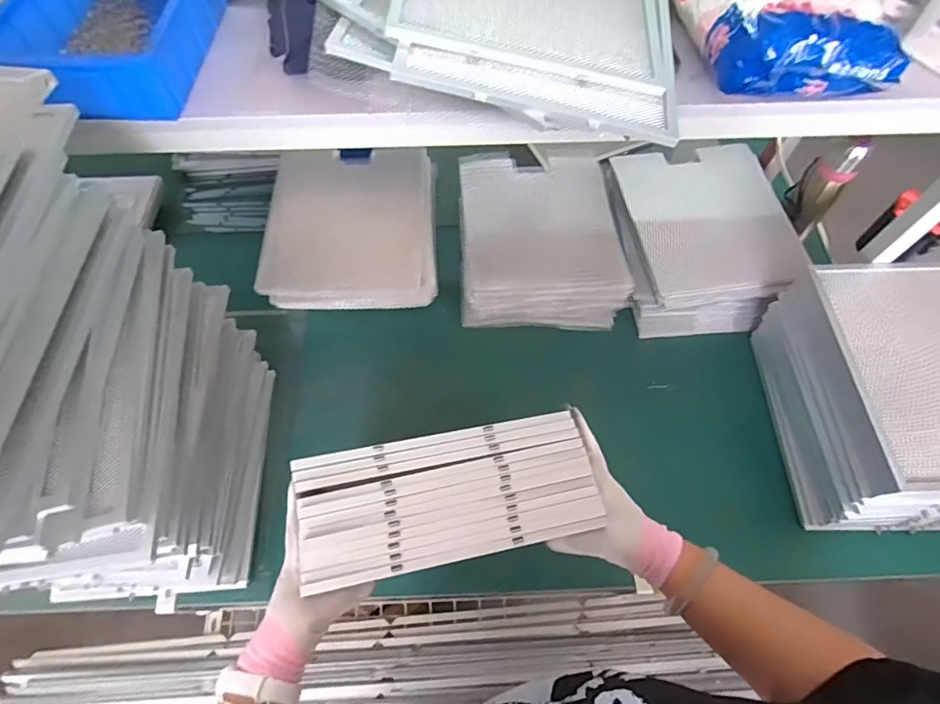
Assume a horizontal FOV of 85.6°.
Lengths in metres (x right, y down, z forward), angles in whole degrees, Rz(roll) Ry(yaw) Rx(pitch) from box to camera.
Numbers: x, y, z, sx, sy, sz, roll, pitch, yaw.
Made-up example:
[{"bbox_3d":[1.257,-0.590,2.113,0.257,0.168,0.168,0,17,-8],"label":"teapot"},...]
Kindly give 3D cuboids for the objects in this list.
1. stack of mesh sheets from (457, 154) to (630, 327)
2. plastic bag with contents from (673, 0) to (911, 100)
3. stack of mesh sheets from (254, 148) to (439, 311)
[{"bbox_3d":[0.131,-0.216,0.976,0.290,0.106,0.326,-2,62,-1],"label":"stack of mesh sheets"},{"bbox_3d":[0.332,-0.392,0.554,0.179,0.082,0.276,-5,62,-2],"label":"plastic bag with contents"},{"bbox_3d":[-0.216,-0.235,0.940,0.304,0.065,0.321,-1,62,-1],"label":"stack of mesh sheets"}]

